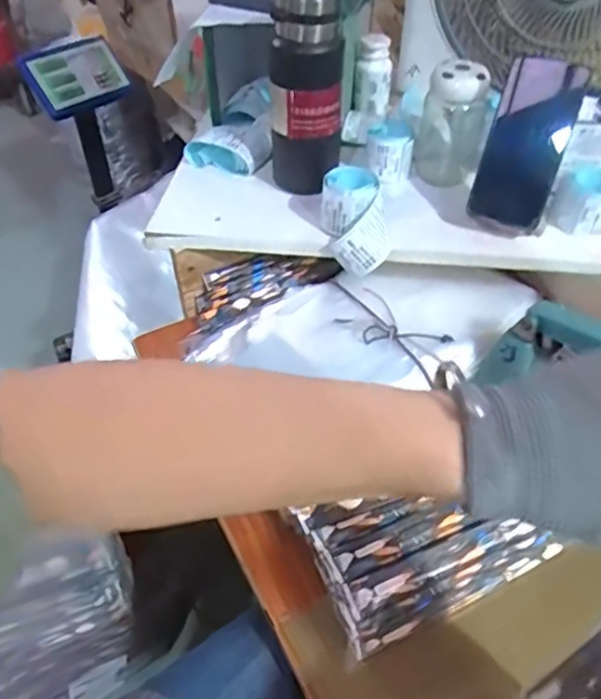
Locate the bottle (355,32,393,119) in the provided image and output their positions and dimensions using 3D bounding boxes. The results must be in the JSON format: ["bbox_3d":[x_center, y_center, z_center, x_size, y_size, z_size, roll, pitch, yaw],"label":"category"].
[{"bbox_3d":[0.100,-0.370,0.786,0.045,0.091,0.040,4,47,4],"label":"bottle"}]

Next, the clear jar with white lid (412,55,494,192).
[{"bbox_3d":[0.185,-0.273,0.700,0.080,0.144,0.084,13,48,12],"label":"clear jar with white lid"}]

